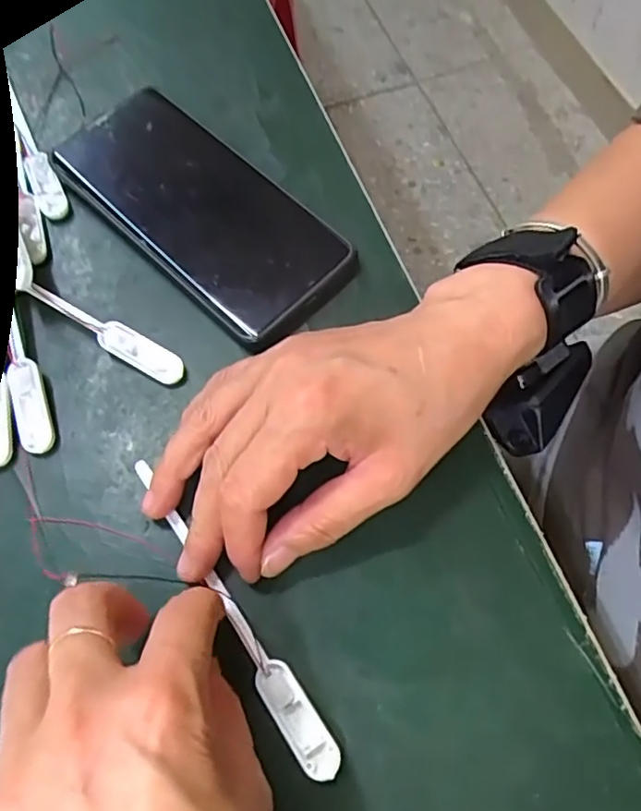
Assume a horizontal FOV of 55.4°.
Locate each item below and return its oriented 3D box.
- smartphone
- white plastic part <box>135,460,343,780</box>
[{"bbox_3d":[-0.063,-0.101,0.319,0.162,0.014,0.074,41,74,15],"label":"smartphone"},{"bbox_3d":[-0.038,0.081,0.248,0.015,0.006,0.145,-34,68,-12],"label":"white plastic part"}]

